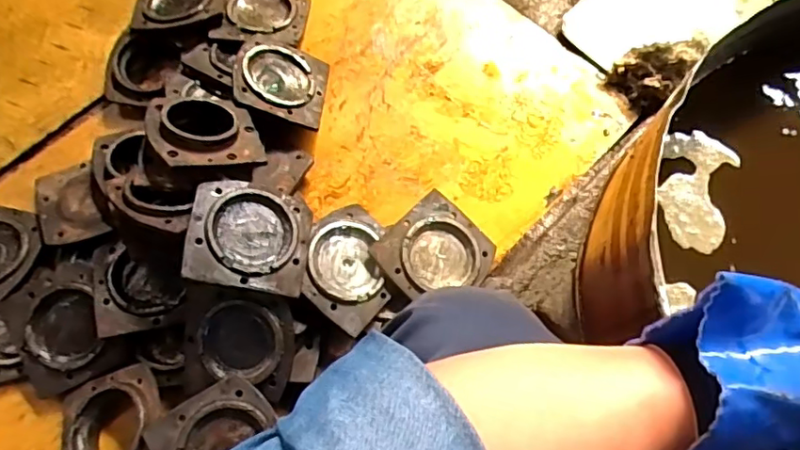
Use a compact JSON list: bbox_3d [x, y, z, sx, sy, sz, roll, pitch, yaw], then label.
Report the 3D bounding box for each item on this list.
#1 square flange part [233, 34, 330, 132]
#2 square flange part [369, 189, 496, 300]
[{"bbox_3d":[-0.202,-0.251,0.991,0.157,0.017,0.167,17,54,-20],"label":"square flange part"},{"bbox_3d":[0.056,0.042,0.869,0.148,0.014,0.152,46,69,5],"label":"square flange part"}]

